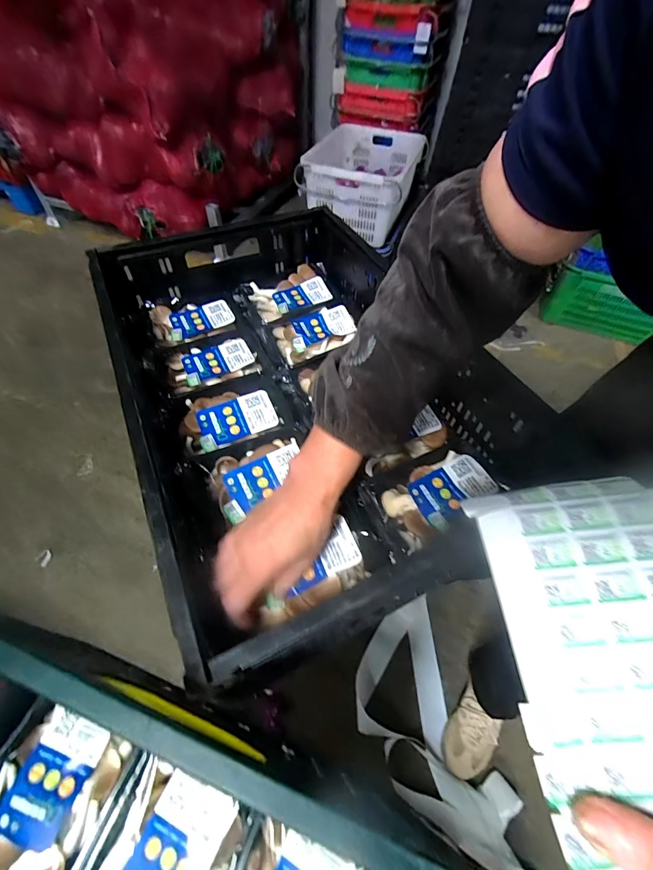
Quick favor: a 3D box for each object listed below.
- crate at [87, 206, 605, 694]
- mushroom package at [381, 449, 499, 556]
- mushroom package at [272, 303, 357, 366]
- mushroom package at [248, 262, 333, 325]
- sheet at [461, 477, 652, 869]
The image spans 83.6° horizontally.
[{"bbox_3d":[-0.043,-0.084,0.494,0.398,0.152,0.601,-20,57,-17],"label":"crate"},{"bbox_3d":[0.127,0.078,0.452,0.113,0.052,0.082,-25,59,-20],"label":"mushroom package"},{"bbox_3d":[-0.018,-0.171,0.608,0.129,0.039,0.094,-18,57,-16],"label":"mushroom package"},{"bbox_3d":[-0.061,-0.254,0.669,0.152,0.039,0.110,-31,61,-24],"label":"mushroom package"},{"bbox_3d":[0.180,0.104,0.191,0.160,0.043,0.178,-2,54,-5],"label":"sheet"}]

